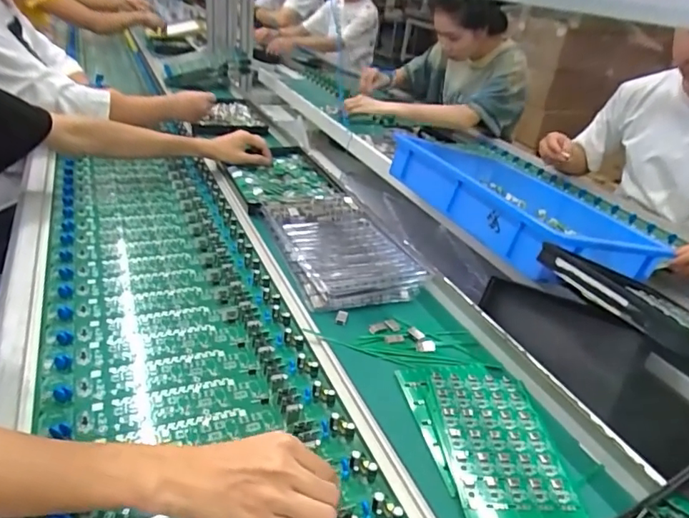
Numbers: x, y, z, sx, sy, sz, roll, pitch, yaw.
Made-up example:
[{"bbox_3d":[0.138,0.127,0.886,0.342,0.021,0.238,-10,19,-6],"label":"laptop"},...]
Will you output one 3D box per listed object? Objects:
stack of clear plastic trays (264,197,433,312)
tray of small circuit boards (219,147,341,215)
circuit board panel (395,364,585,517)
[{"bbox_3d":[-0.009,-0.024,0.799,0.170,0.034,0.289,-4,30,-22],"label":"stack of clear plastic trays"},{"bbox_3d":[-0.128,-0.163,0.998,0.178,0.028,0.307,-5,30,-23],"label":"tray of small circuit boards"},{"bbox_3d":[0.140,0.173,0.514,0.130,0.010,0.203,-1,31,-7],"label":"circuit board panel"}]

